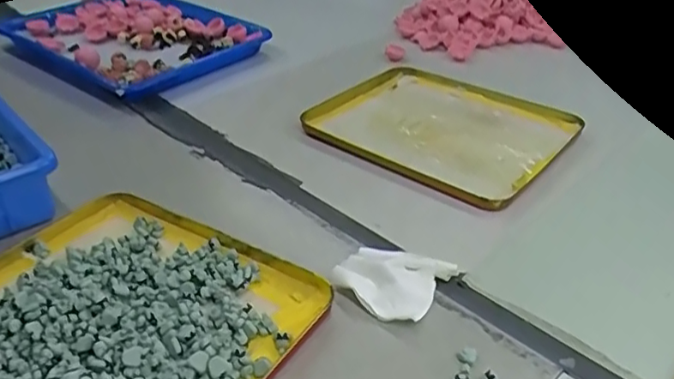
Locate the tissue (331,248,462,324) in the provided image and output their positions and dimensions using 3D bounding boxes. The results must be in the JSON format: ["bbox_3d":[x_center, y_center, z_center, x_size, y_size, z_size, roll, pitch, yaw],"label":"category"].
[{"bbox_3d":[0.040,0.065,0.445,0.075,0.014,0.072,19,40,28],"label":"tissue"}]

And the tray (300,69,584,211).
[{"bbox_3d":[0.107,-0.068,0.631,0.241,0.015,0.206,24,42,32],"label":"tray"}]

